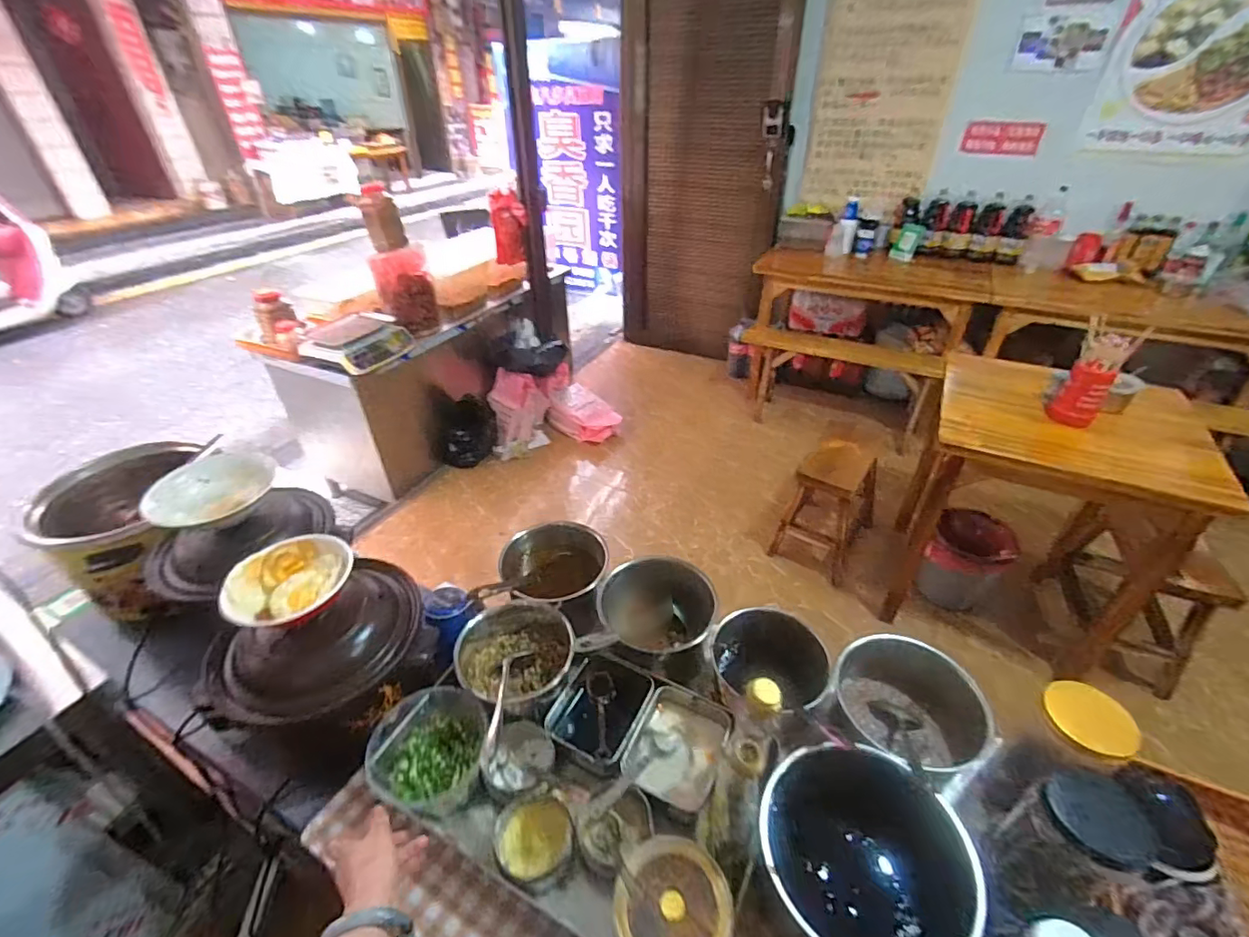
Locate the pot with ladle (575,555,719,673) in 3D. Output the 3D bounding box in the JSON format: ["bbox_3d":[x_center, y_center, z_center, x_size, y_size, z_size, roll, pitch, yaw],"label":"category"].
[{"bbox_3d":[0.037,0.215,0.790,0.193,0.079,0.158,-1,37,-1],"label":"pot with ladle"}]

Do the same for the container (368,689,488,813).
[{"bbox_3d":[-0.239,0.348,0.659,0.127,0.074,0.137,-3,37,-4],"label":"container"}]

